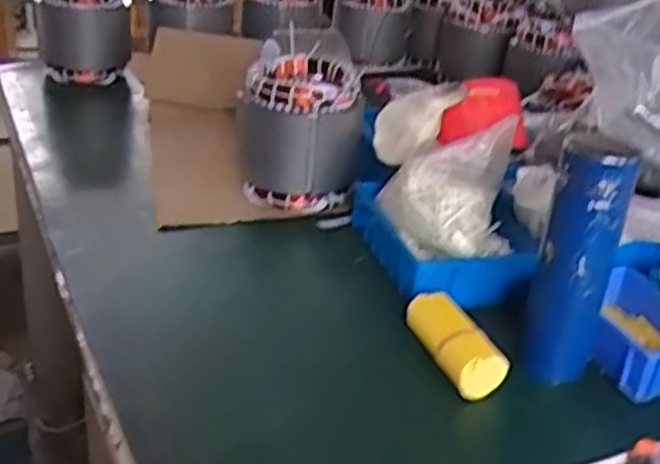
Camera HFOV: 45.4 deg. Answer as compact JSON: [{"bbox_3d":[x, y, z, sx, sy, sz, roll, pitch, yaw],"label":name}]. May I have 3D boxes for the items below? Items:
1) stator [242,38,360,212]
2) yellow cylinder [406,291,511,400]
[{"bbox_3d":[-0.038,-0.135,1.010,0.146,0.145,0.143,5,27,-1],"label":"stator"},{"bbox_3d":[0.111,0.103,0.720,0.046,0.049,0.119,-5,29,-21],"label":"yellow cylinder"}]

